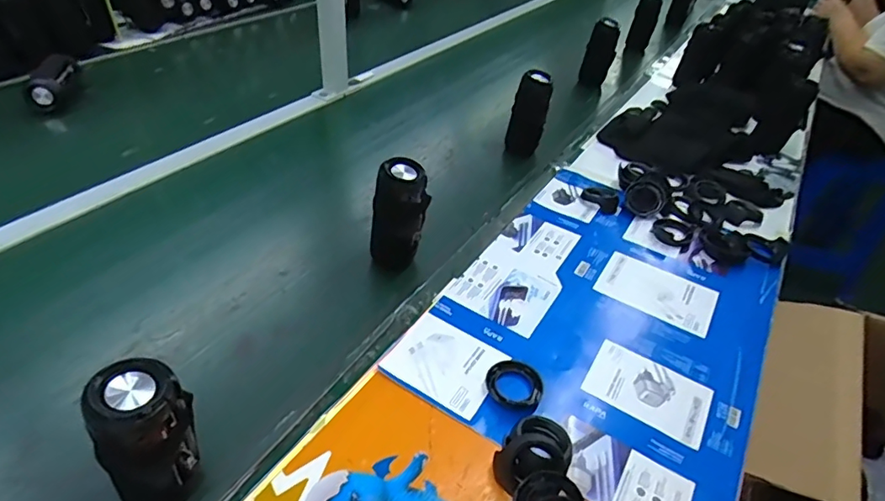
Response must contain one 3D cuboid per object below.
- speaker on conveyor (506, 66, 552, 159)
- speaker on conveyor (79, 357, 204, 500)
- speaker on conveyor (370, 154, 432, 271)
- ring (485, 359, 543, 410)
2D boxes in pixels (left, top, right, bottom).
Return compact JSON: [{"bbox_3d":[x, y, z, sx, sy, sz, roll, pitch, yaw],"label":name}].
[{"bbox_3d":[0.160,-0.248,0.980,0.070,0.158,0.056,8,40,4],"label":"speaker on conveyor"},{"bbox_3d":[-0.235,0.161,0.430,0.059,0.155,0.066,6,40,1],"label":"speaker on conveyor"},{"bbox_3d":[-0.056,-0.036,0.705,0.057,0.164,0.057,3,40,-2],"label":"speaker on conveyor"},{"bbox_3d":[0.080,0.146,0.570,0.064,0.016,0.061,3,40,-2],"label":"ring"}]

